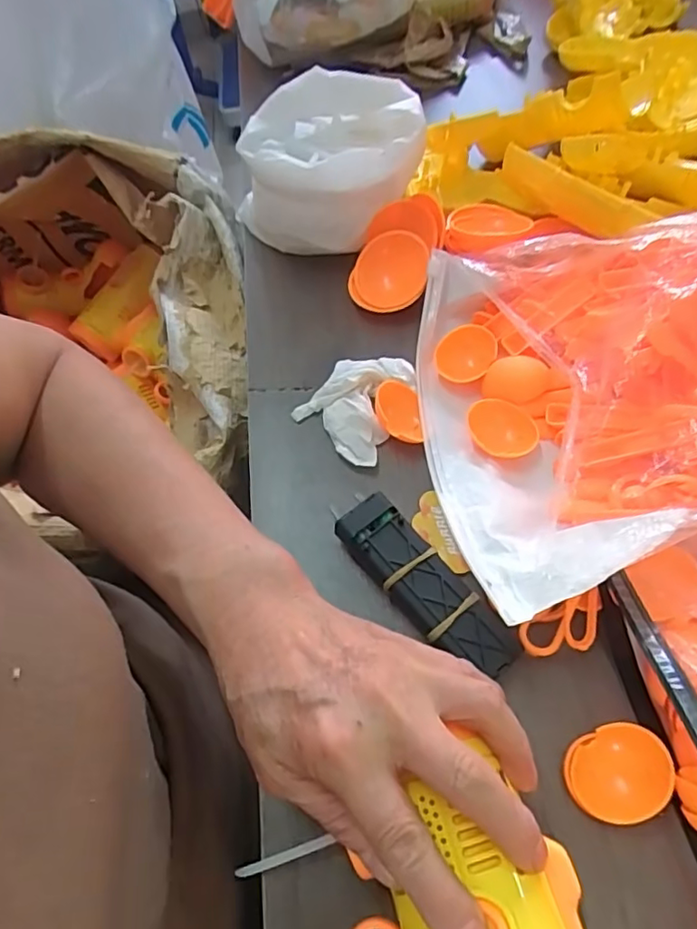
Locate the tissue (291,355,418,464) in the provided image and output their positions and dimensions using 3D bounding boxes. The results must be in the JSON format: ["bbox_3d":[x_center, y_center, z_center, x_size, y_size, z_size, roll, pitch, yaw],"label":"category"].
[{"bbox_3d":[0.010,-0.040,0.364,0.059,0.020,0.069,39,69,23],"label":"tissue"}]

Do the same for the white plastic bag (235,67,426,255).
[{"bbox_3d":[-0.018,-0.223,0.433,0.142,0.075,0.104,3,60,6],"label":"white plastic bag"}]

